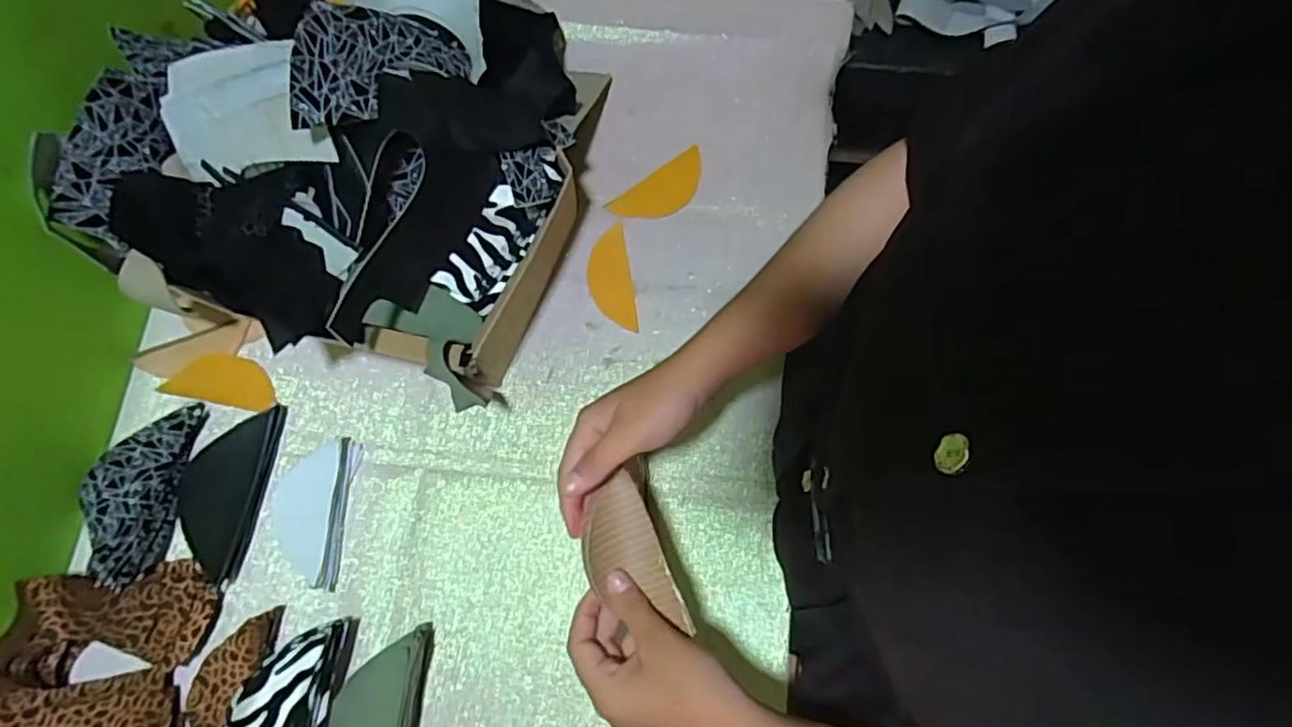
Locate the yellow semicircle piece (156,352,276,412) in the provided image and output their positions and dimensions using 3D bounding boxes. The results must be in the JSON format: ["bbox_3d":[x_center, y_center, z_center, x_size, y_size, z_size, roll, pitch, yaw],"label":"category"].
[{"bbox_3d":[-0.375,0.014,0.579,0.097,0.006,0.043,11,81,0],"label":"yellow semicircle piece"}]

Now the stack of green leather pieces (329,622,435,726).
[{"bbox_3d":[-0.198,0.263,0.492,0.059,0.045,0.122,5,74,2],"label":"stack of green leather pieces"}]

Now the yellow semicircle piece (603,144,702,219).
[{"bbox_3d":[0.015,-0.165,0.630,0.106,0.004,0.044,-33,88,-12],"label":"yellow semicircle piece"}]

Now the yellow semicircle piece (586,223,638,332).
[{"bbox_3d":[-0.034,-0.078,0.607,0.039,0.004,0.099,-10,78,-2],"label":"yellow semicircle piece"}]

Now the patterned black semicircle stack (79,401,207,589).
[{"bbox_3d":[-0.425,0.104,0.539,0.073,0.021,0.143,3,74,2],"label":"patterned black semicircle stack"}]

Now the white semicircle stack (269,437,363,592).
[{"bbox_3d":[-0.283,0.122,0.543,0.067,0.025,0.118,2,74,1],"label":"white semicircle stack"}]

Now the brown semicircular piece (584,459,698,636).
[{"bbox_3d":[-0.012,0.119,0.418,0.053,0.009,0.102,-15,75,-4],"label":"brown semicircular piece"}]

